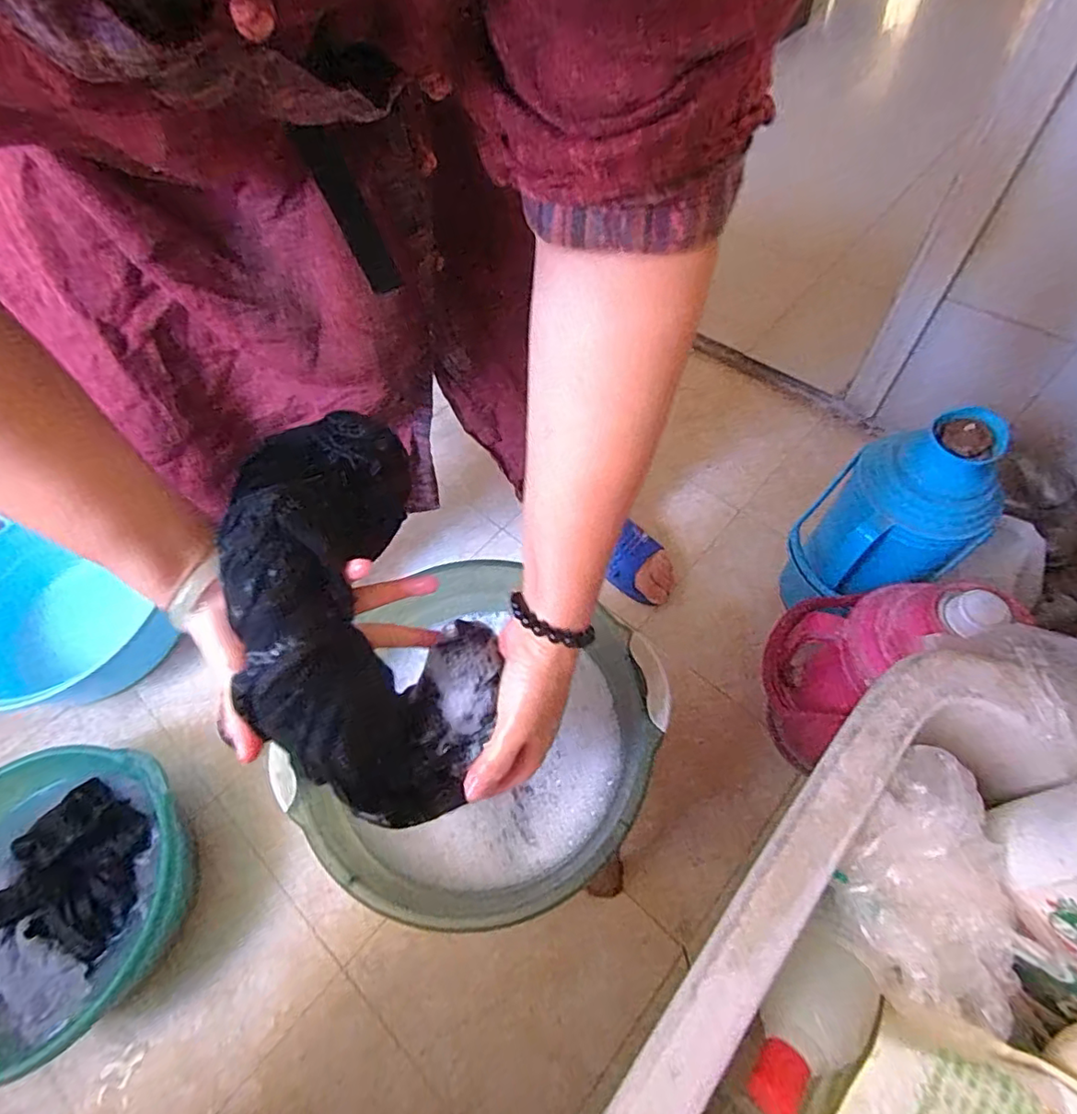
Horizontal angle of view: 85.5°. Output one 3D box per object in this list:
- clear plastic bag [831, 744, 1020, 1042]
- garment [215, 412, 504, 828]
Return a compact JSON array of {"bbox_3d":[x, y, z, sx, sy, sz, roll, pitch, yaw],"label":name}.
[{"bbox_3d":[0.236,0.190,0.336,0.109,0.059,0.124,29,65,20],"label":"clear plastic bag"},{"bbox_3d":[-0.114,0.036,0.370,0.131,0.142,0.228,-24,61,-9],"label":"garment"}]

